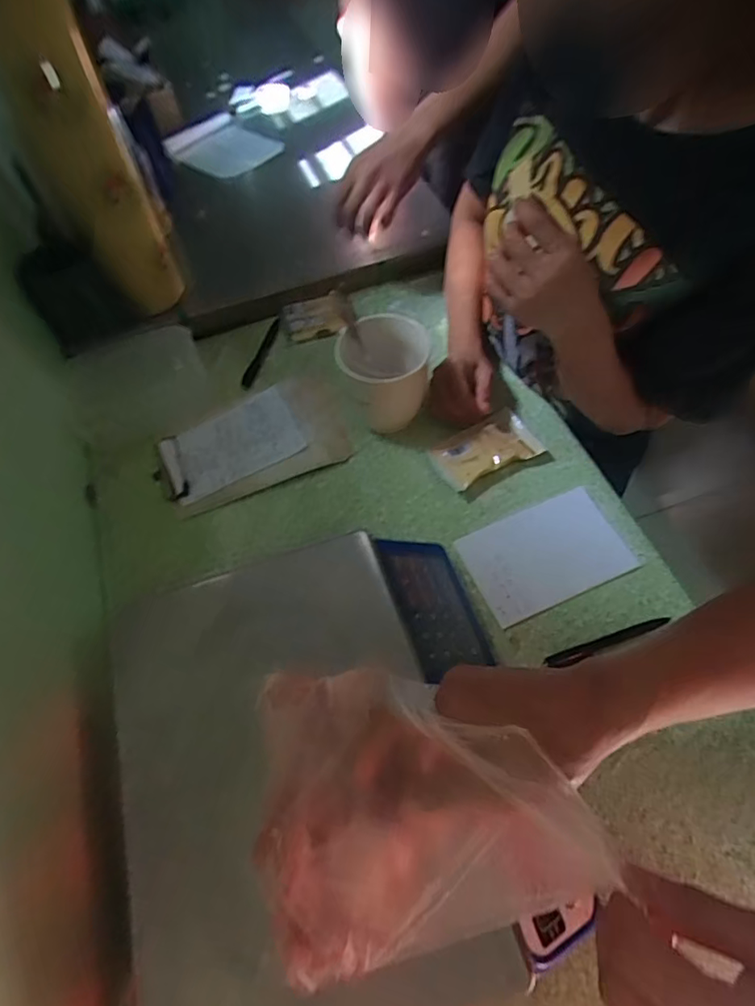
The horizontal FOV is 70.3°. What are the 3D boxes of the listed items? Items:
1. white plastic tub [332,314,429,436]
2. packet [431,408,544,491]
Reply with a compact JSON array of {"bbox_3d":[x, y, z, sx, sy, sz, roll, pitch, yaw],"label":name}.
[{"bbox_3d":[0.007,-0.151,0.650,0.101,0.113,0.092,-1,60,1],"label":"white plastic tub"},{"bbox_3d":[0.130,-0.067,0.649,0.124,0.024,0.074,-23,62,-12],"label":"packet"}]

